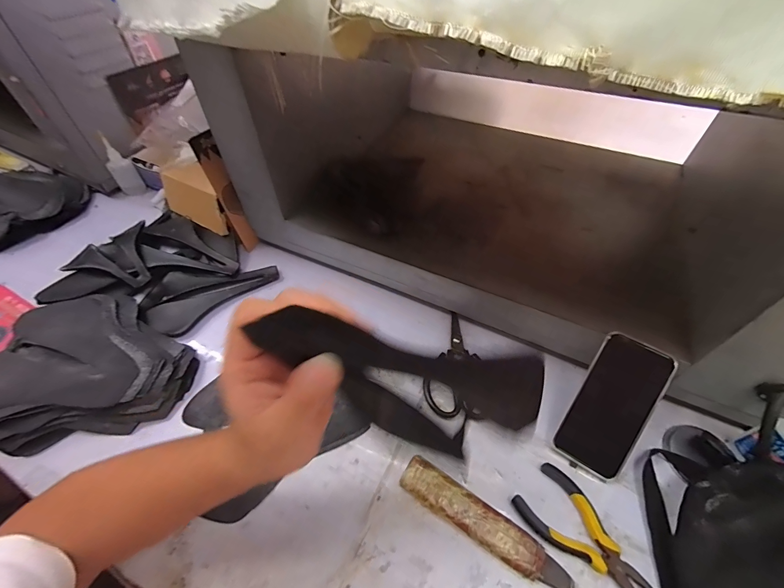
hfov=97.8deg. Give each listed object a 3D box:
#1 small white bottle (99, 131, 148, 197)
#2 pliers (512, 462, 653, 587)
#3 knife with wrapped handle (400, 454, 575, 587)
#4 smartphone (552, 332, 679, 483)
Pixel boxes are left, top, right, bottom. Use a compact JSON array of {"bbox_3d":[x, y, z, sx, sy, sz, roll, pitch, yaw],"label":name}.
[{"bbox_3d":[-0.591,-0.276,0.743,0.035,0.131,0.044,36,59,27],"label":"small white bottle"},{"bbox_3d":[0.210,0.254,0.358,0.149,0.014,0.069,36,59,27],"label":"pliers"},{"bbox_3d":[0.096,0.248,0.372,0.186,0.018,0.038,27,55,21],"label":"knife with wrapped handle"},{"bbox_3d":[0.262,0.133,0.408,0.075,0.010,0.161,28,92,22],"label":"smartphone"}]

